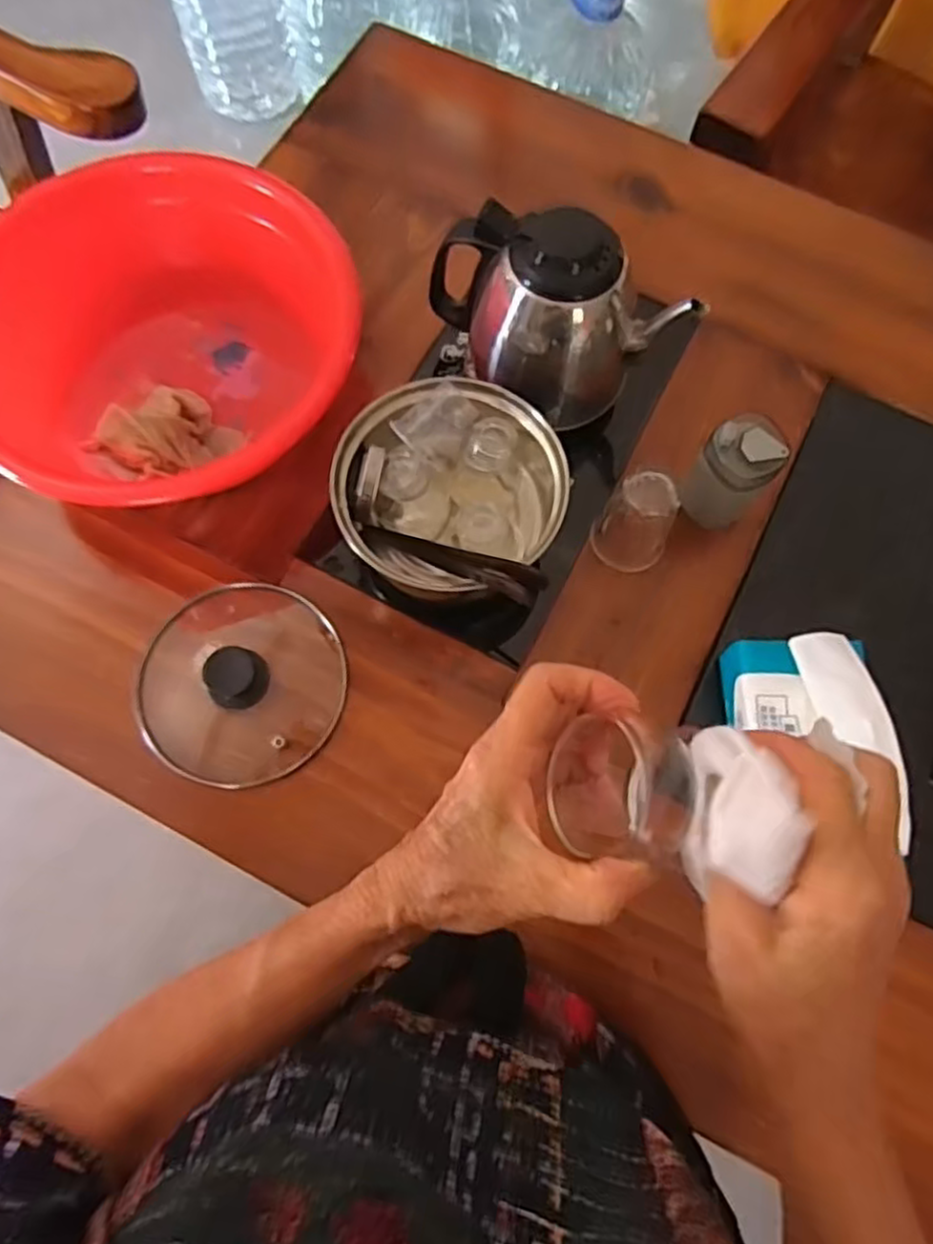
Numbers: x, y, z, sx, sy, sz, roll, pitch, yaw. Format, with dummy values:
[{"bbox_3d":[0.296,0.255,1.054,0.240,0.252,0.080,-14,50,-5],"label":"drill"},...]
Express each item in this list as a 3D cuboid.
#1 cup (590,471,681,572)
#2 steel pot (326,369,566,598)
[{"bbox_3d":[0.131,-0.078,0.550,0.054,0.080,0.051,0,73,-1],"label":"cup"},{"bbox_3d":[-0.011,-0.089,0.544,0.158,0.106,0.146,0,73,-1],"label":"steel pot"}]

